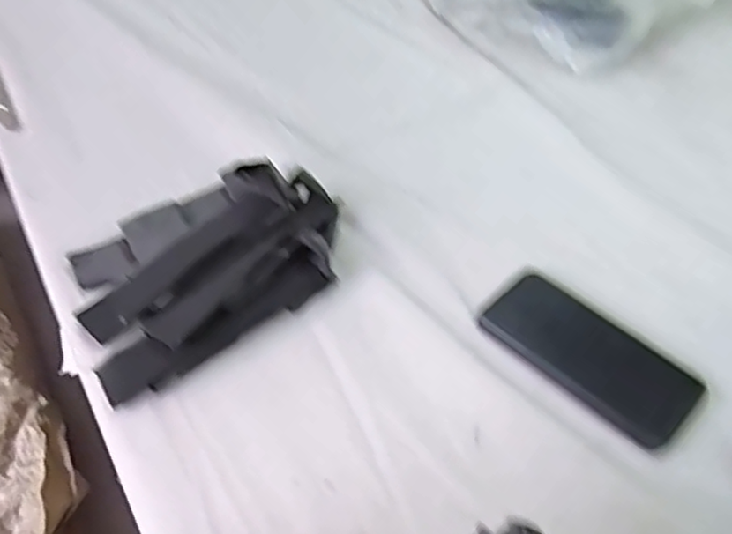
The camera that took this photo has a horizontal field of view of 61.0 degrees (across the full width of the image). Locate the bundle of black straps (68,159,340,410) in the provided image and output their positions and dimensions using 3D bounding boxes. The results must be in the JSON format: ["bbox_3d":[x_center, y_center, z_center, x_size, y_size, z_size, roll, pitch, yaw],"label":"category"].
[{"bbox_3d":[-0.126,-0.010,0.515,0.230,0.051,0.161,-26,56,-22],"label":"bundle of black straps"}]

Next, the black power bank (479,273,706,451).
[{"bbox_3d":[0.171,0.066,0.480,0.069,0.010,0.157,-35,59,-27],"label":"black power bank"}]

